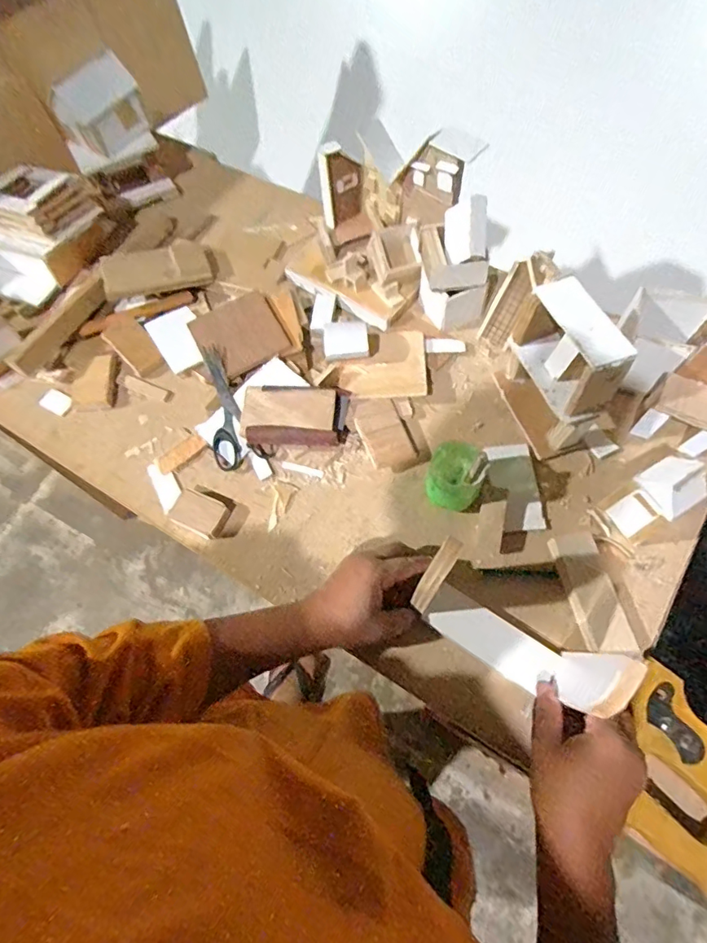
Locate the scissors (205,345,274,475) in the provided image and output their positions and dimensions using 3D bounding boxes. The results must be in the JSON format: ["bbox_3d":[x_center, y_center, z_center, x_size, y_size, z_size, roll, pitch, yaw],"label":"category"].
[{"bbox_3d":[-0.142,-0.080,0.563,0.064,0.015,0.152,-17,80,-5],"label":"scissors"}]

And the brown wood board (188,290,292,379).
[{"bbox_3d":[-0.137,-0.167,0.588,0.093,0.017,0.091,-28,66,-10],"label":"brown wood board"}]

